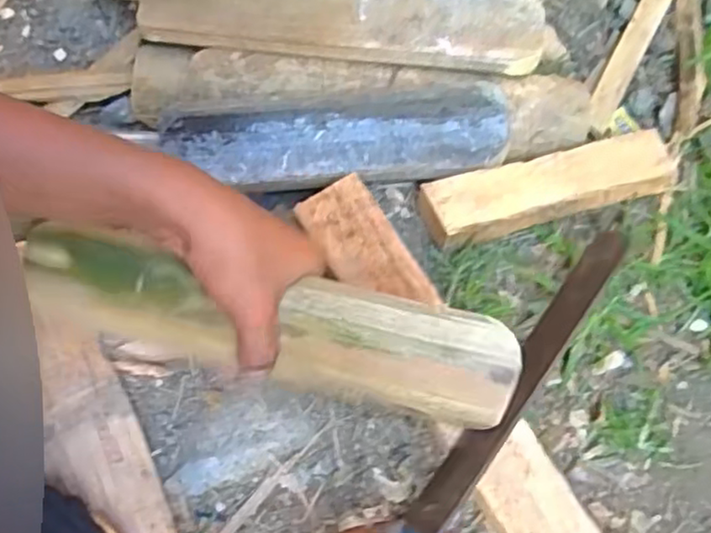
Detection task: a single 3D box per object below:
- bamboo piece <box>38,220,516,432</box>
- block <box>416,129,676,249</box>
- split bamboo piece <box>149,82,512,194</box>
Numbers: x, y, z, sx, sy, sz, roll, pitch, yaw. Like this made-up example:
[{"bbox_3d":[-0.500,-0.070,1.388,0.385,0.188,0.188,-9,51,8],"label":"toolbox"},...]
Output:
[{"bbox_3d":[-0.055,0.039,0.418,0.300,0.071,0.057,11,73,9],"label":"bamboo piece"},{"bbox_3d":[0.143,-0.057,0.502,0.188,0.034,0.047,-14,74,-5],"label":"block"},{"bbox_3d":[-0.014,-0.087,0.496,0.250,0.053,0.064,-6,73,-3],"label":"split bamboo piece"}]

